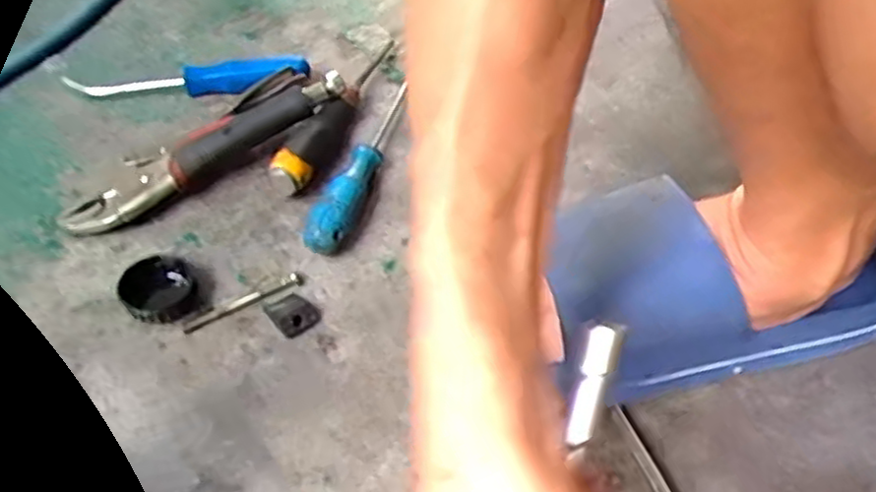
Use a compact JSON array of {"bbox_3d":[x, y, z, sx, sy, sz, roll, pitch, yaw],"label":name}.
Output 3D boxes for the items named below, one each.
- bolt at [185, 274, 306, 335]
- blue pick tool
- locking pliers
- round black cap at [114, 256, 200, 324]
[{"bbox_3d":[-0.121,0.035,0.441,0.077,0.004,0.008,-25,53,-20],"label":"bolt"},{"bbox_3d":[-0.200,-0.132,0.567,0.187,0.025,0.028,-7,49,-6],"label":"blue pick tool"},{"bbox_3d":[-0.170,-0.075,0.511,0.213,0.039,0.058,-32,56,-25],"label":"locking pliers"},{"bbox_3d":[-0.174,0.027,0.438,0.042,0.016,0.042,0,49,0],"label":"round black cap"}]

